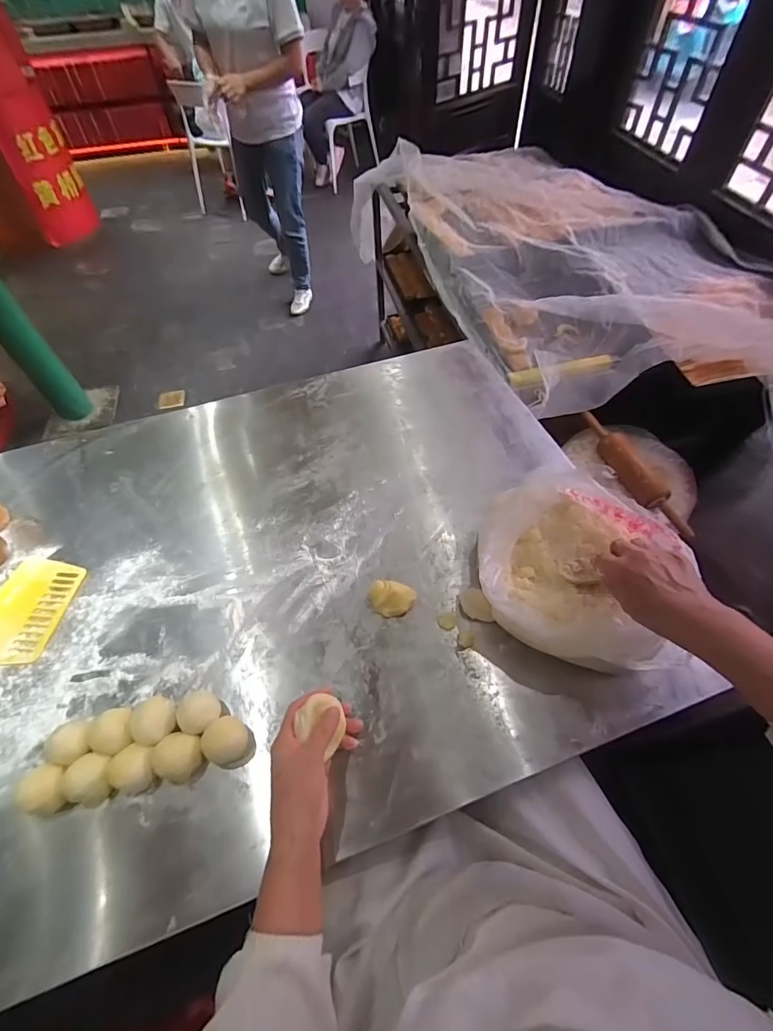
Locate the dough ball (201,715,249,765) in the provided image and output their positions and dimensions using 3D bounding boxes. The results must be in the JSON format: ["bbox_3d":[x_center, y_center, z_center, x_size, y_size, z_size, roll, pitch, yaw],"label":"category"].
[{"bbox_3d":[-0.187,0.264,0.507,0.047,0.037,0.044,-1,56,1],"label":"dough ball"}]

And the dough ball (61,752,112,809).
[{"bbox_3d":[-0.329,0.298,0.488,0.046,0.043,0.049,-1,56,1],"label":"dough ball"}]

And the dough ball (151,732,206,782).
[{"bbox_3d":[-0.235,0.278,0.498,0.052,0.041,0.046,5,56,5],"label":"dough ball"}]

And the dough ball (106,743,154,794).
[{"bbox_3d":[-0.284,0.290,0.492,0.049,0.043,0.046,-1,56,1],"label":"dough ball"}]

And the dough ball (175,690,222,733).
[{"bbox_3d":[-0.220,0.237,0.518,0.042,0.049,0.046,-1,56,1],"label":"dough ball"}]

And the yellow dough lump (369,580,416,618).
[{"bbox_3d":[0.008,0.118,0.607,0.061,0.038,0.038,10,57,8],"label":"yellow dough lump"}]

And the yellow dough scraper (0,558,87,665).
[{"bbox_3d":[-0.518,0.134,0.623,0.112,0.010,0.157,4,56,4],"label":"yellow dough scraper"}]

